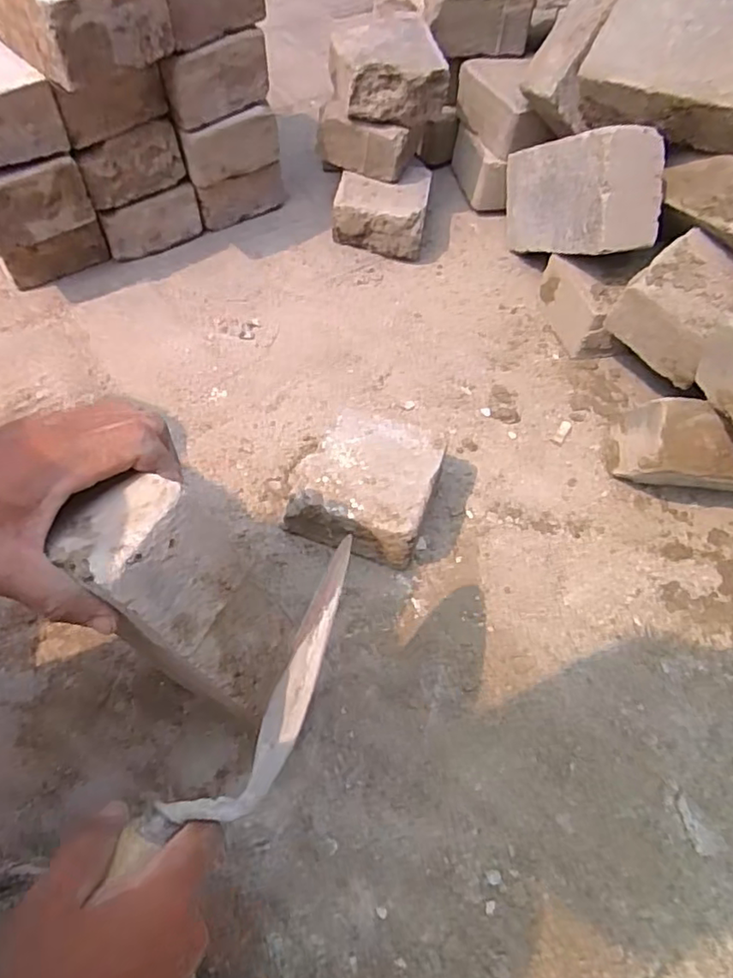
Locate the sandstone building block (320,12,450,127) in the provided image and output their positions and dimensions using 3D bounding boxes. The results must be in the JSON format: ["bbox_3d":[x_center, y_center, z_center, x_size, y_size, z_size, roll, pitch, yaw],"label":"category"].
[{"bbox_3d":[0.021,-0.452,0.659,0.123,0.067,0.092,-1,58,-6],"label":"sandstone building block"}]

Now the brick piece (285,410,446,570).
[{"bbox_3d":[-0.004,-0.001,0.524,0.116,0.068,0.109,20,59,6],"label":"brick piece"}]

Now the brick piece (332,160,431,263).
[{"bbox_3d":[0.017,-0.333,0.727,0.106,0.062,0.093,10,59,0],"label":"brick piece"}]

